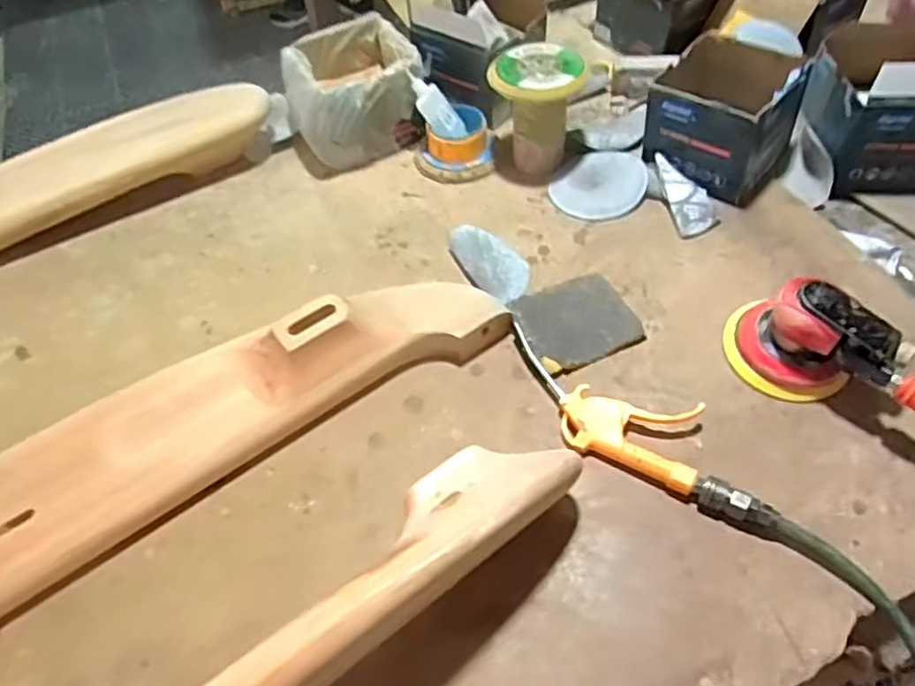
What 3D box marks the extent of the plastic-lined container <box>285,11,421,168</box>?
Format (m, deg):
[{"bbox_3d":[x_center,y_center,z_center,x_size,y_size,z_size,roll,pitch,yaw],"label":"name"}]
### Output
[{"bbox_3d":[-0.135,-0.331,0.880,0.169,0.110,0.143,-20,56,-10],"label":"plastic-lined container"}]

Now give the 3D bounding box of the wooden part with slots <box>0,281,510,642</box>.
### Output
[{"bbox_3d":[-0.339,0.133,0.585,0.839,0.076,0.157,-31,59,-16],"label":"wooden part with slots"}]

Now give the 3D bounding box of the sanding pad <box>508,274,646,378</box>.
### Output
[{"bbox_3d":[0.121,-0.025,0.686,0.118,0.014,0.099,-19,59,-16],"label":"sanding pad"}]

